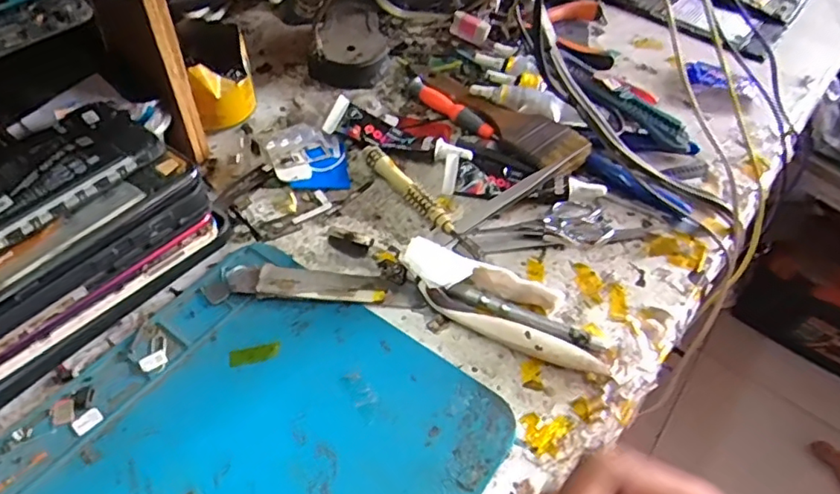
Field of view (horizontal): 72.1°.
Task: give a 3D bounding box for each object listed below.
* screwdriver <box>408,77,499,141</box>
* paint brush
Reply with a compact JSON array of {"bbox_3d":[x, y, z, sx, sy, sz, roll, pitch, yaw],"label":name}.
[{"bbox_3d":[0.025,-0.106,0.450,0.014,0.013,0.085,-35,61,-28],"label":"screwdriver"},{"bbox_3d":[0.068,-0.103,0.443,0.049,0.019,0.141,-27,58,-24],"label":"paint brush"}]

